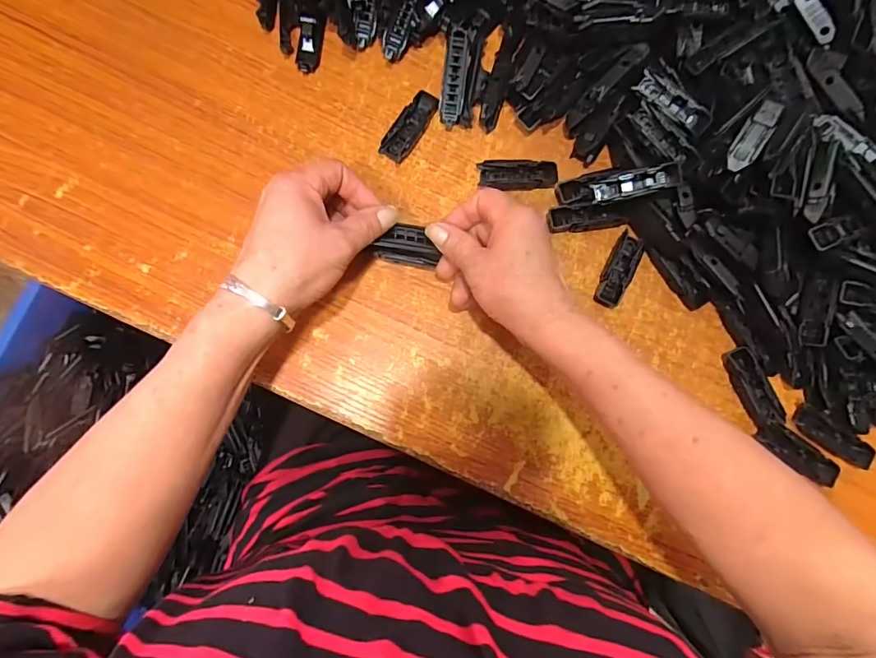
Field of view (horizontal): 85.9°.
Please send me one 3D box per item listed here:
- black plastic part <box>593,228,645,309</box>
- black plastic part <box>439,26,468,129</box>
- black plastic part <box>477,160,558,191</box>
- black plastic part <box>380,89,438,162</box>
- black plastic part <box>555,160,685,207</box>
[{"bbox_3d":[0.152,-0.050,0.393,0.021,0.014,0.065,27,79,-1],"label":"black plastic part"},{"bbox_3d":[0.014,-0.214,0.400,0.020,0.008,0.080,5,97,-4],"label":"black plastic part"},{"bbox_3d":[0.069,-0.131,0.400,0.067,0.010,0.024,-3,81,-6],"label":"black plastic part"},{"bbox_3d":[-0.023,-0.172,0.399,0.023,0.014,0.068,31,79,0],"label":"black plastic part"},{"bbox_3d":[0.148,-0.117,0.387,0.095,0.020,0.027,-5,82,18],"label":"black plastic part"}]

